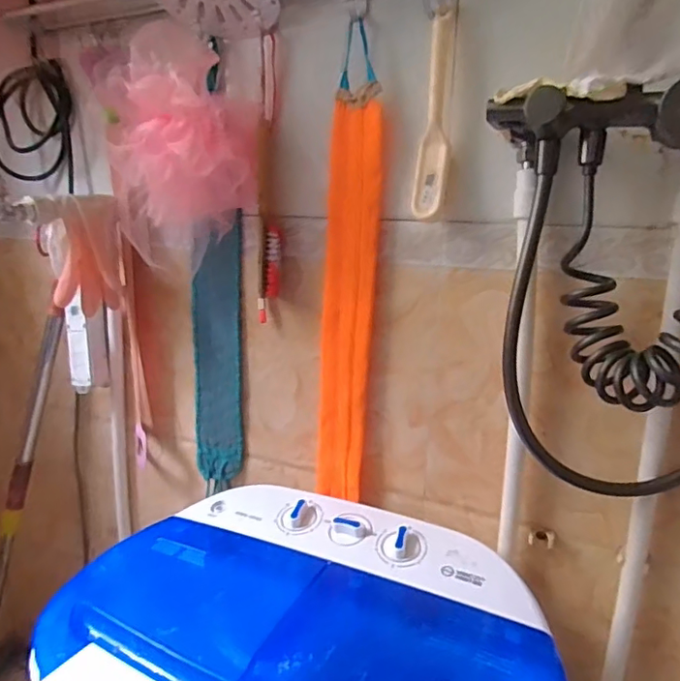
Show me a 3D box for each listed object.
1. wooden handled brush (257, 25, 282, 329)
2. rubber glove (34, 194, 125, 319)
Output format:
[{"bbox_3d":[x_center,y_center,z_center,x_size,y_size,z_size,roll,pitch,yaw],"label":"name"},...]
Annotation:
[{"bbox_3d":[-0.090,-0.192,0.663,0.042,0.326,0.043,-1,13,-9],"label":"wooden handled brush"},{"bbox_3d":[-0.350,-0.116,0.734,0.092,0.149,0.058,-3,14,-19],"label":"rubber glove"}]

